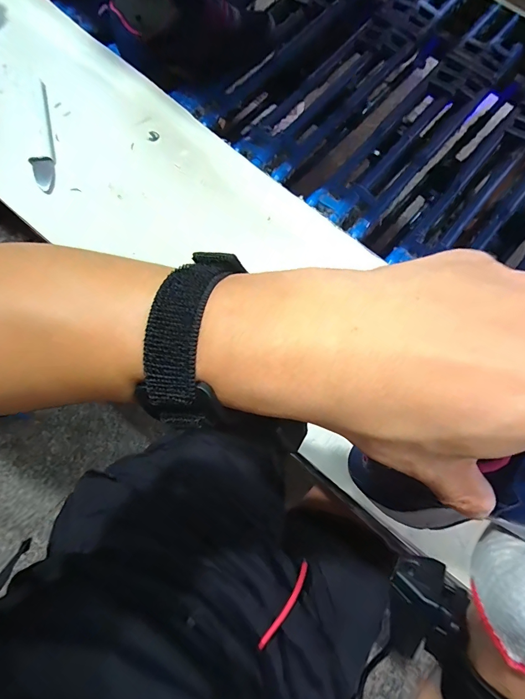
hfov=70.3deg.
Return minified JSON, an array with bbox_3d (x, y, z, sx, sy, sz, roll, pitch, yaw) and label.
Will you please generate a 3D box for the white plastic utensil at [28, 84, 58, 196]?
[{"bbox_3d":[-0.270,-0.261,0.458,0.024,0.025,0.156,-11,76,-2],"label":"white plastic utensil"}]

